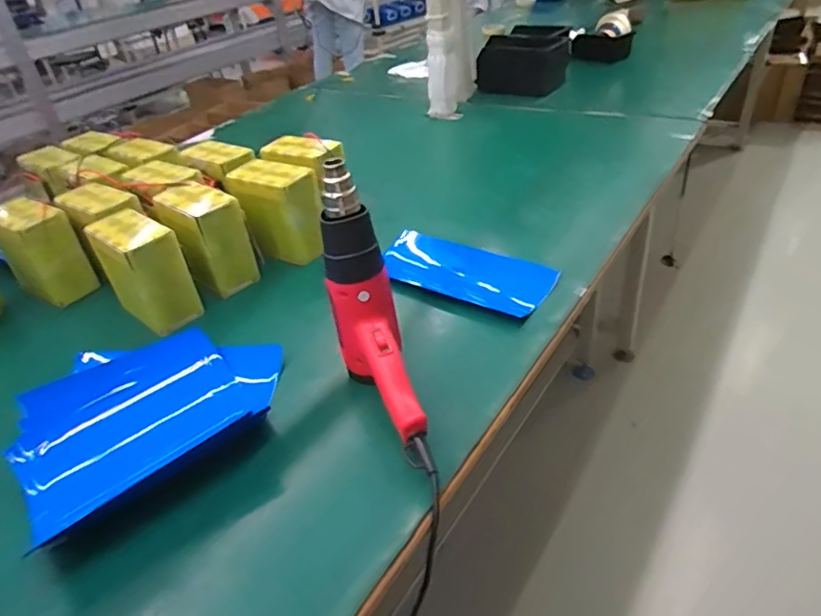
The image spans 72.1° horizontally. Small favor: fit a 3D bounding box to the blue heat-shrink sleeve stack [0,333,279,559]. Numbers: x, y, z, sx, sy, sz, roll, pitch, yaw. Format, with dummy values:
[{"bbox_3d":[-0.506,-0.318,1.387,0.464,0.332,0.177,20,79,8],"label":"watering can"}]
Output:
[{"bbox_3d":[-0.293,0.113,0.651,0.287,0.049,0.246,-28,40,-25],"label":"blue heat-shrink sleeve stack"}]

